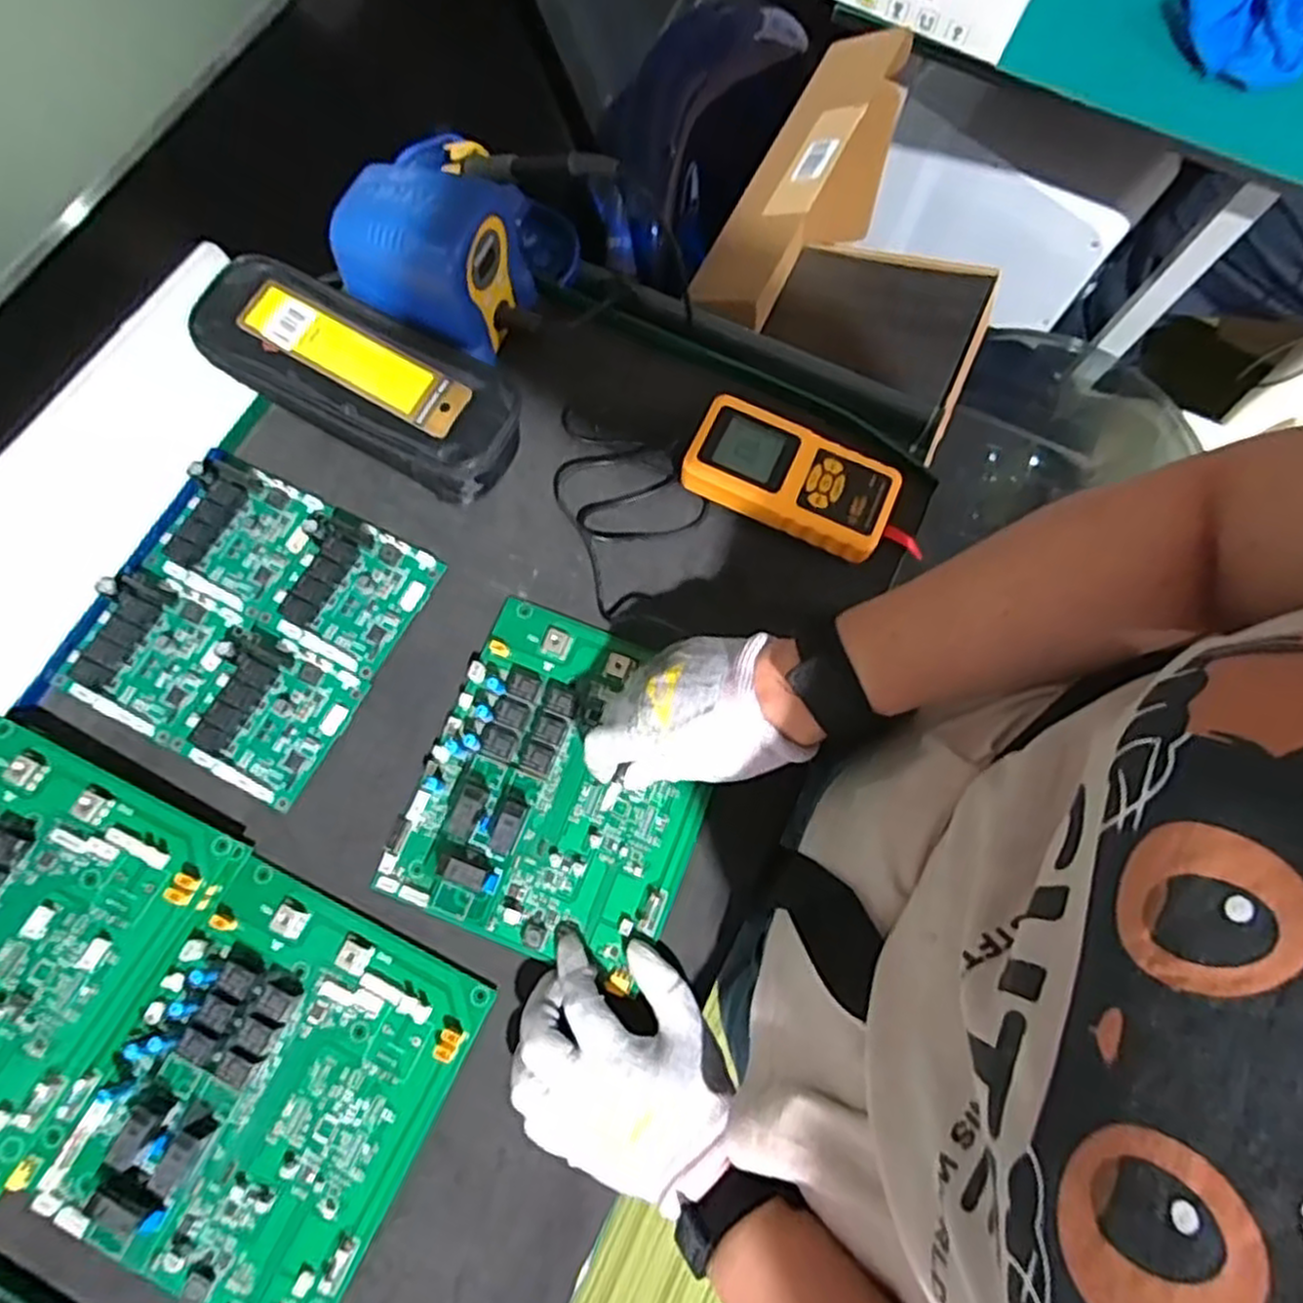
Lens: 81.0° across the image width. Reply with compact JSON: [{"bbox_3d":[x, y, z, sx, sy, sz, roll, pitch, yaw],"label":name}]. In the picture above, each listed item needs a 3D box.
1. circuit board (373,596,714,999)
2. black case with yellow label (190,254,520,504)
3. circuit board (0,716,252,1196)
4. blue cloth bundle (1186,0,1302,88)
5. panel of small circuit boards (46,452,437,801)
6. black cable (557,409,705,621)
[{"bbox_3d":[-0.053,0.080,0.470,0.170,0.030,0.198,20,75,4],"label":"circuit board"},{"bbox_3d":[-0.203,-0.191,0.534,0.234,0.045,0.098,26,76,5],"label":"black case with yellow label"},{"bbox_3d":[-0.364,0.158,0.420,0.169,0.023,0.198,30,68,-2],"label":"circuit board"},{"bbox_3d":[0.665,-0.676,0.810,0.172,0.040,0.127,-31,78,-9],"label":"blue cloth bundle"},{"bbox_3d":[-0.263,-0.023,0.500,0.178,0.018,0.188,27,76,6],"label":"panel of small circuit boards"},{"bbox_3d":[-0.017,-0.110,0.542,0.093,0.010,0.151,-20,76,-7],"label":"black cable"}]

